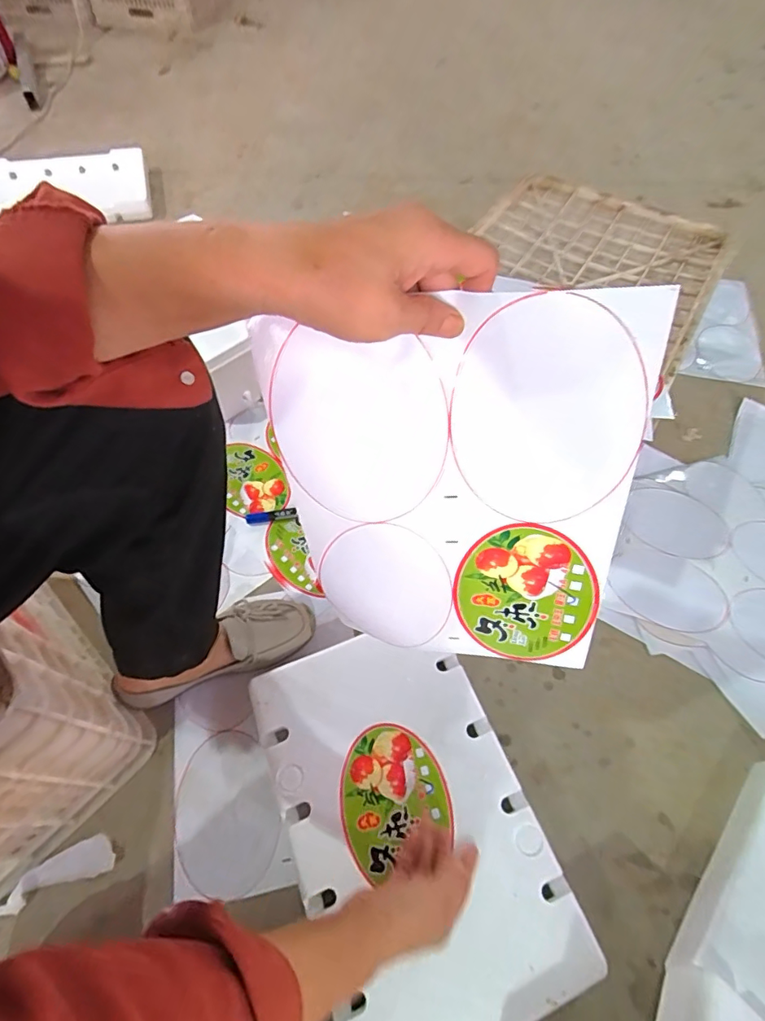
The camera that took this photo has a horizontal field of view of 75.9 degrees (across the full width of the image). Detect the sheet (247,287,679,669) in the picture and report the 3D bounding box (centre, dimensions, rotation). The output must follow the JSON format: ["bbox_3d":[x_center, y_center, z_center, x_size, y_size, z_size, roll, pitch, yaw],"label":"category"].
[{"bbox_3d":[0.053,0.009,0.380,0.236,0.325,0.028,0,40,13],"label":"sheet"}]

